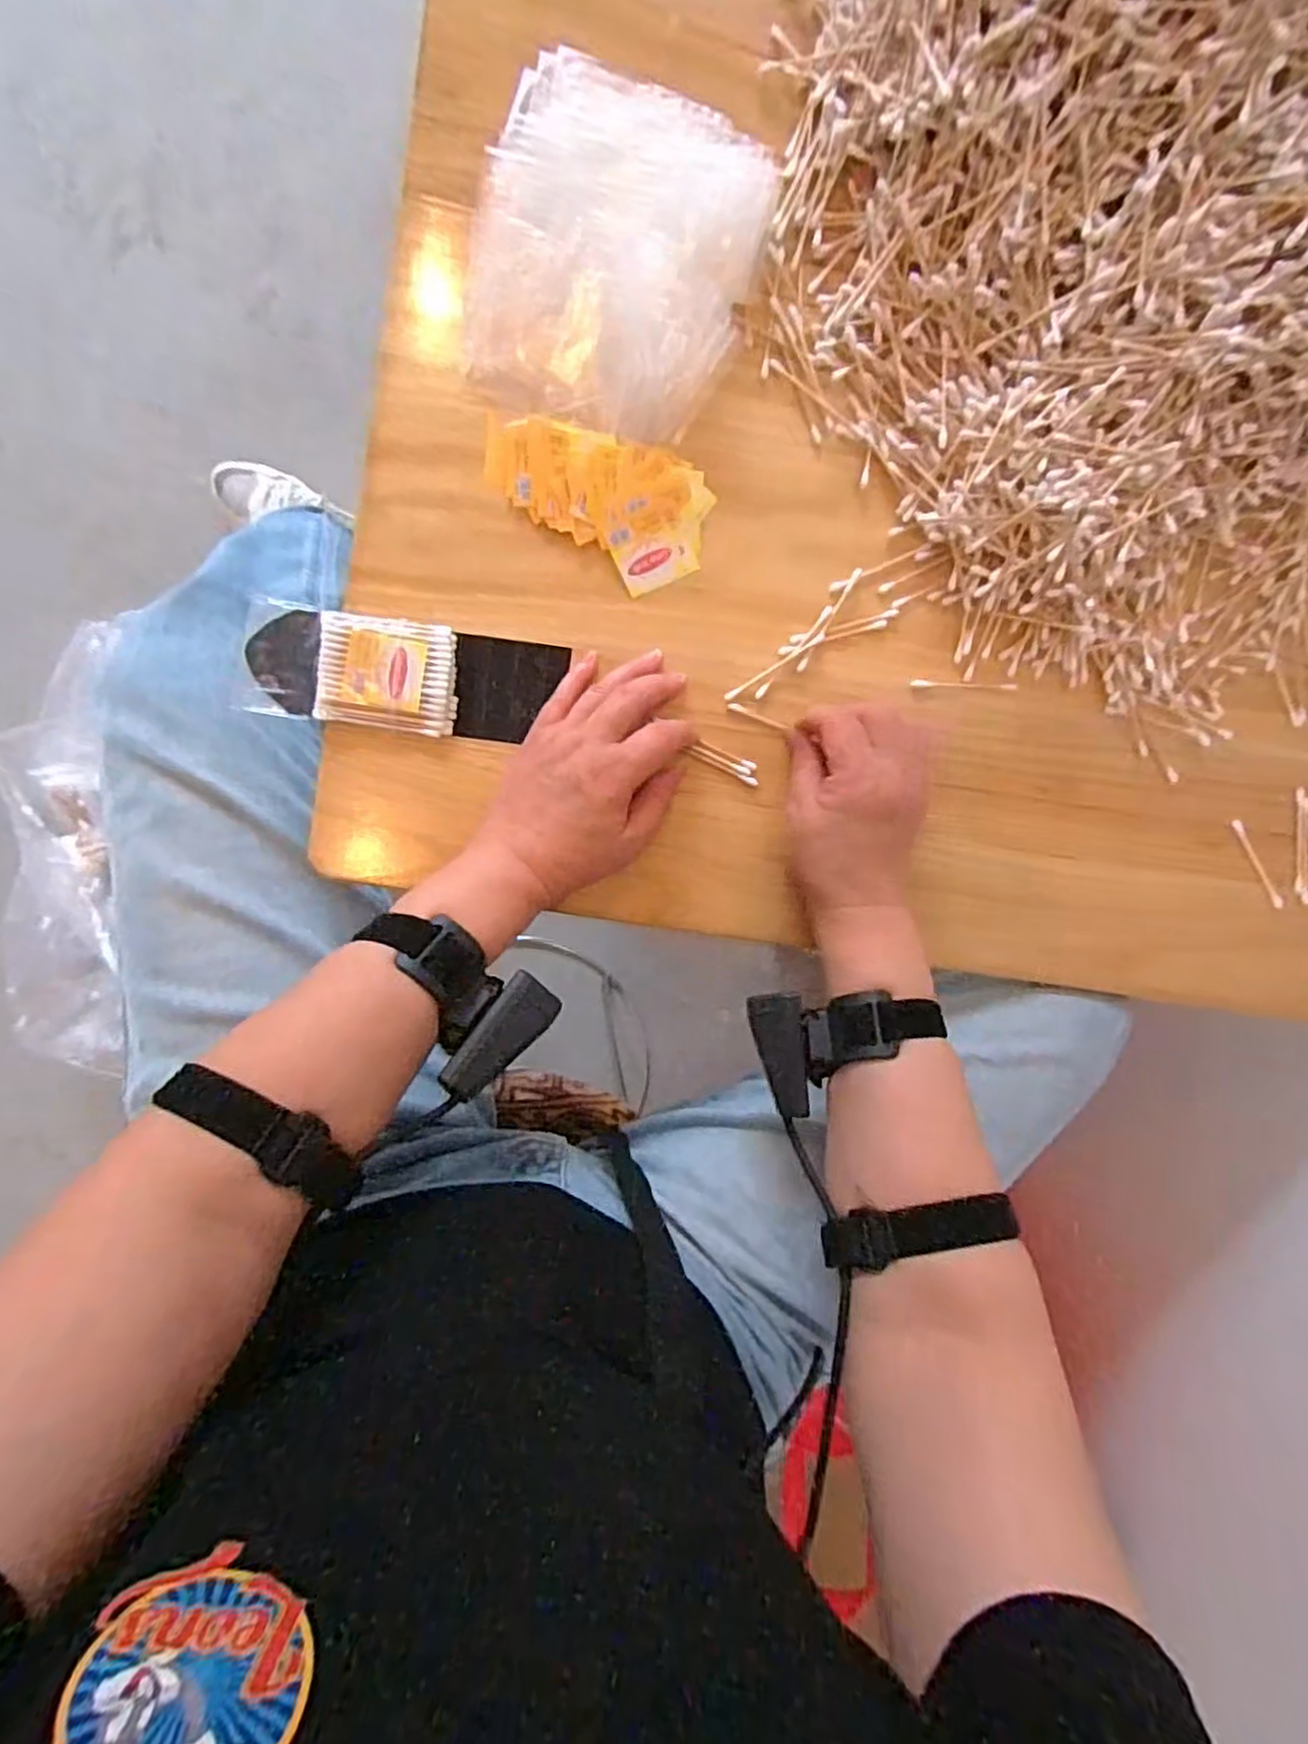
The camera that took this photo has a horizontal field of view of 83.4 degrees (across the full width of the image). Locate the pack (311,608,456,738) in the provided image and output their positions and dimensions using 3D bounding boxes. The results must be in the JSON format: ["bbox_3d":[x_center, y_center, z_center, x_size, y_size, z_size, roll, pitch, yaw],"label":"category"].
[{"bbox_3d":[-0.156,-0.117,0.434,0.078,0.014,0.063,8,96,-7],"label":"pack"}]

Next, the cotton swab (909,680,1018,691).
[{"bbox_3d":[0.203,-0.122,0.478,0.070,0.004,0.005,1,96,-6],"label":"cotton swab"}]

